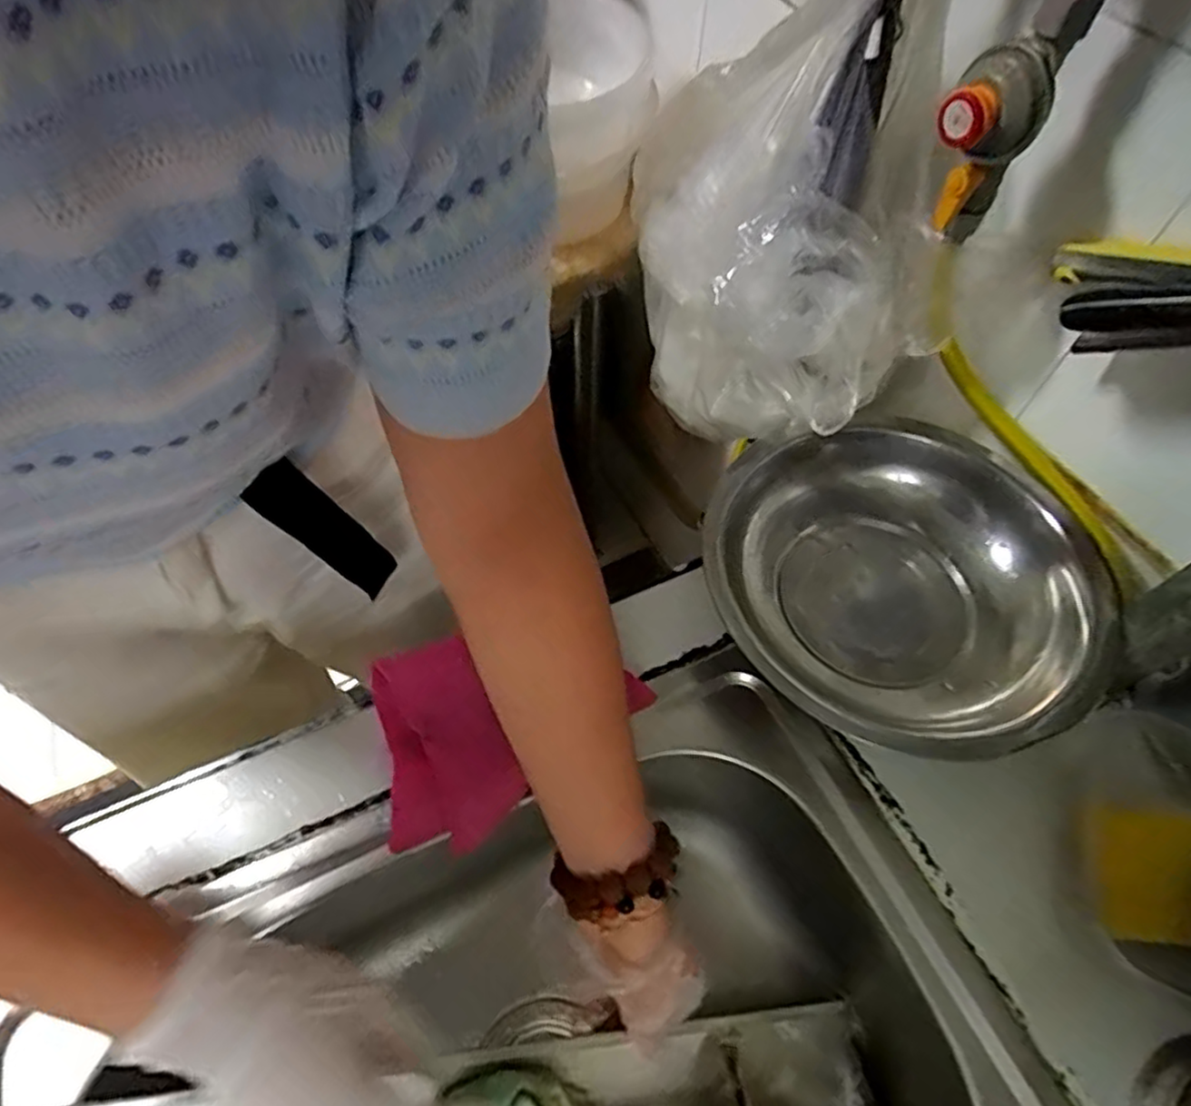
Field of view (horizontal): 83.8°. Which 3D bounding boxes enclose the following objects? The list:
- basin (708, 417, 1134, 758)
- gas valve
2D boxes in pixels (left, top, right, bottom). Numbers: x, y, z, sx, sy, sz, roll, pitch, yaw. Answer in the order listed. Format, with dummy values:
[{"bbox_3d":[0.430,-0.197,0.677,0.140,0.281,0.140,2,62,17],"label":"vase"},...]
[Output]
[{"bbox_3d":[0.225,0.021,0.507,0.265,0.080,0.258,-1,59,2],"label":"basin"},{"bbox_3d":[0.248,-0.276,0.413,0.051,0.061,0.047,-30,62,-15],"label":"gas valve"}]

